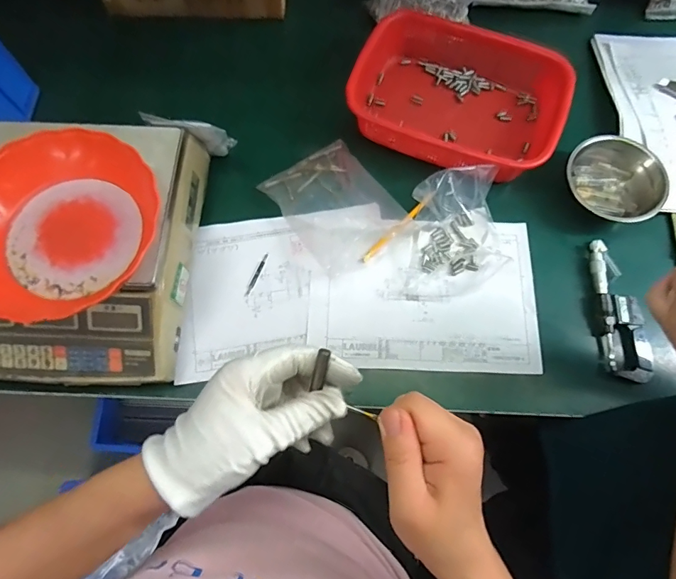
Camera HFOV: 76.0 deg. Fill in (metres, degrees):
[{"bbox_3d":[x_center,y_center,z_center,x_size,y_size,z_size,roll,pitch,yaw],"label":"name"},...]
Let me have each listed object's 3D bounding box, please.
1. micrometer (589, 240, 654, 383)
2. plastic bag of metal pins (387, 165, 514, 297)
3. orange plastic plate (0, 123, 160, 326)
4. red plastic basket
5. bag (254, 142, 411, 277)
[{"bbox_3d":[0.366,0.026,0.567,0.060,0.027,0.184,-2,73,0],"label":"micrometer"},{"bbox_3d":[0.146,-0.072,0.572,0.164,0.073,0.144,-14,73,-4],"label":"plastic bag of metal pins"},{"bbox_3d":[-0.305,-0.068,0.472,0.189,0.066,0.205,0,73,0],"label":"orange plastic plate"},{"bbox_3d":[0.177,-0.293,0.642,0.293,0.068,0.219,21,74,7],"label":"red plastic basket"},{"bbox_3d":[-0.005,-0.121,0.620,0.141,0.013,0.177,-35,76,-10],"label":"bag"}]

